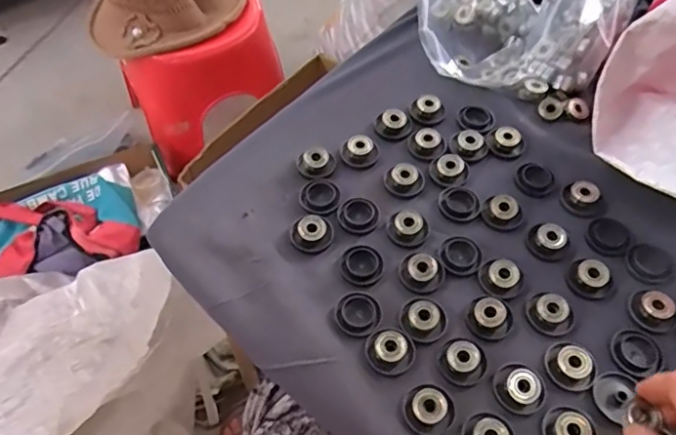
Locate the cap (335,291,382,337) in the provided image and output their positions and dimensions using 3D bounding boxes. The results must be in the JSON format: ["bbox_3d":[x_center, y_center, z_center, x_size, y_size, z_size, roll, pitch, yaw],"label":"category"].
[{"bbox_3d":[0.014,0.069,0.393,0.031,0.008,0.031,1,56,-1],"label":"cap"}]

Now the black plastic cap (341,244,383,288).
[{"bbox_3d":[0.018,0.036,0.416,0.030,0.009,0.034,-28,61,-18],"label":"black plastic cap"}]

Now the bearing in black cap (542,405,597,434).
[{"bbox_3d":[0.145,0.134,0.343,0.029,0.012,0.031,1,56,-1],"label":"bearing in black cap"}]

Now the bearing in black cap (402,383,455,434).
[{"bbox_3d":[0.058,0.122,0.353,0.031,0.013,0.033,1,56,-1],"label":"bearing in black cap"}]

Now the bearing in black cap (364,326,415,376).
[{"bbox_3d":[0.035,0.090,0.376,0.030,0.012,0.034,-18,58,-13],"label":"bearing in black cap"}]

